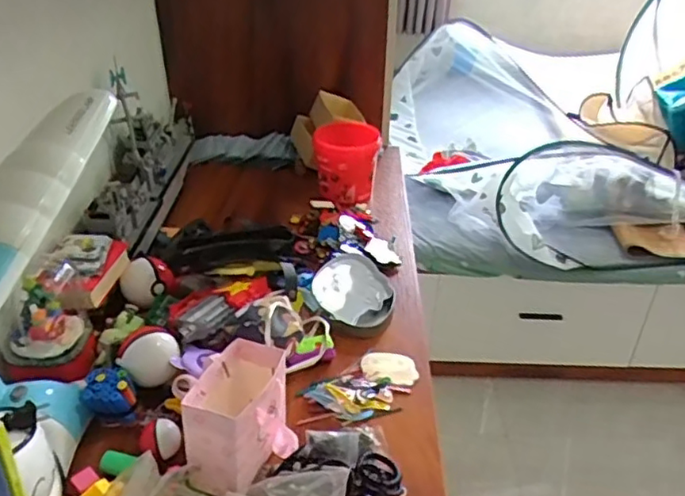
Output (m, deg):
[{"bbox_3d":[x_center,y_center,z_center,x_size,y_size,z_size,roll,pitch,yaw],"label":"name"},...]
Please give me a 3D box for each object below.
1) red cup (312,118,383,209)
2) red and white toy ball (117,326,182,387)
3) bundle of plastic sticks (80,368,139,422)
[{"bbox_3d":[0.006,-0.175,1.245,0.128,0.135,0.119,5,34,6],"label":"red cup"},{"bbox_3d":[-0.243,0.142,0.780,0.071,0.060,0.069,1,34,-1],"label":"red and white toy ball"},{"bbox_3d":[-0.280,0.177,0.742,0.058,0.050,0.056,1,34,-1],"label":"bundle of plastic sticks"}]

